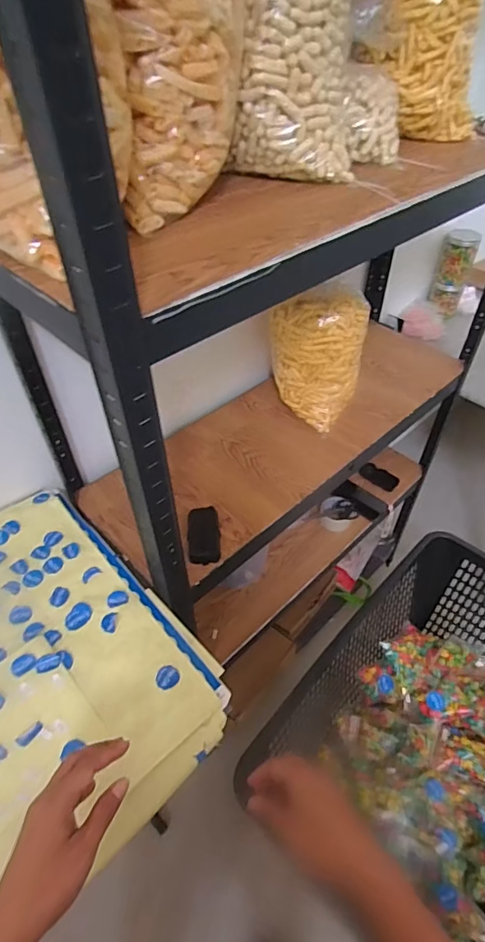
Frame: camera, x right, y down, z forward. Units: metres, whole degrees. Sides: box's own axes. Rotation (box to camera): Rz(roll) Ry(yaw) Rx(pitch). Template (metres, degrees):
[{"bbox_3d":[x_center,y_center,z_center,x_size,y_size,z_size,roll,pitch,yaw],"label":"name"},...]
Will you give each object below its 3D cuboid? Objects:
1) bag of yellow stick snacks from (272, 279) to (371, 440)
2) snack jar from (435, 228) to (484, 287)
[{"bbox_3d":[0.149,-0.234,0.950,0.158,0.242,0.122,33,55,28],"label":"bag of yellow stick snacks"},{"bbox_3d":[0.629,-0.626,1.386,0.095,0.139,0.112,19,50,18],"label":"snack jar"}]

